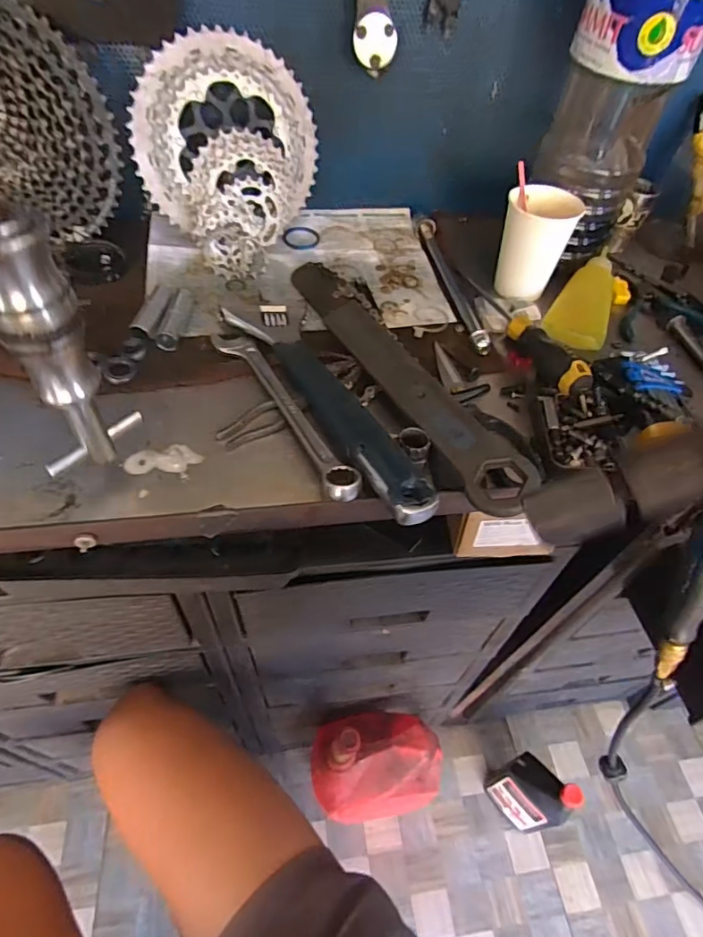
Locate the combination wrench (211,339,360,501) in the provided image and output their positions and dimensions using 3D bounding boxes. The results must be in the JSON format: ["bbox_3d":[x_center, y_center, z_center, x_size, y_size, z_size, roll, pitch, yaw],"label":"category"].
[{"bbox_3d":[-0.053,-0.049,0.401,0.030,0.017,0.203,-24,57,-22],"label":"combination wrench"}]

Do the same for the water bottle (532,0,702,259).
[{"bbox_3d":[0.246,-0.343,0.476,0.102,0.265,0.112,21,53,13],"label":"water bottle"}]

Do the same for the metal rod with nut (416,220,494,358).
[{"bbox_3d":[0.104,-0.197,0.537,0.020,0.016,0.223,-6,52,-9],"label":"metal rod with nut"}]

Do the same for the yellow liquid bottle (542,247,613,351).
[{"bbox_3d":[0.238,-0.171,0.523,0.057,0.030,0.164,24,53,15],"label":"yellow liquid bottle"}]

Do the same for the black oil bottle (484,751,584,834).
[{"bbox_3d":[0.312,0.570,0.911,0.053,0.255,0.111,-34,61,-27],"label":"black oil bottle"}]

